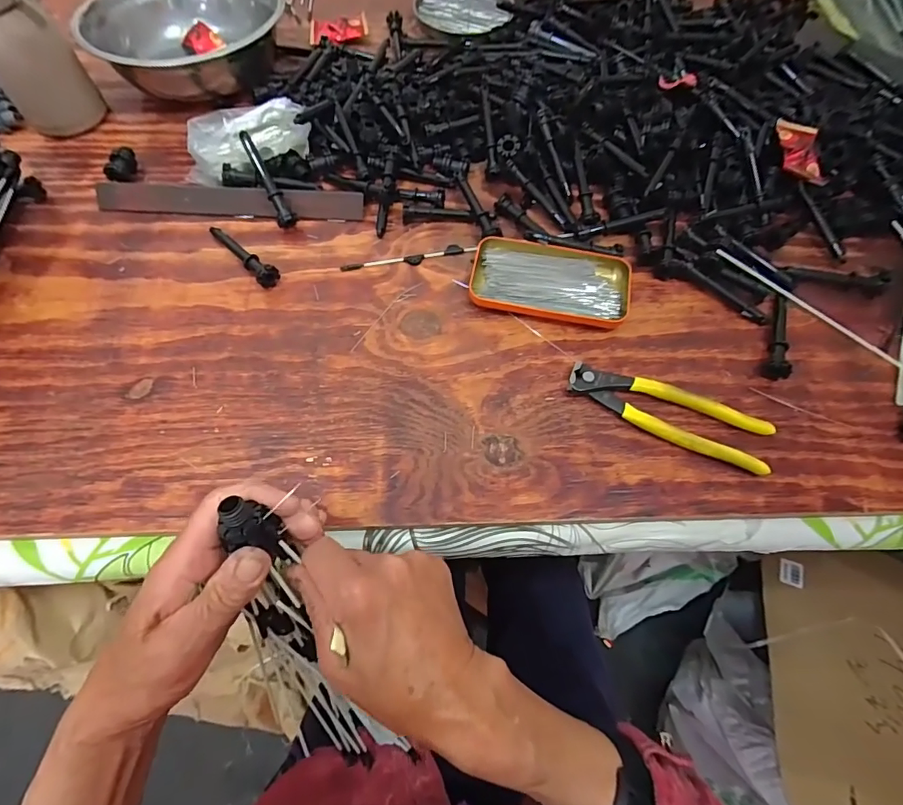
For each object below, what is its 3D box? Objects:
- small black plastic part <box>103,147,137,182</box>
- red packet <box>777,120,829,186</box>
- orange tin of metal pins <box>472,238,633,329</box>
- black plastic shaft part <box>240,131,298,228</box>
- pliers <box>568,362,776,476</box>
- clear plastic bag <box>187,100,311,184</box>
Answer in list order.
[{"bbox_3d":[-0.337,-0.244,0.483,0.017,0.017,0.041,11,65,4],"label":"small black plastic part"},{"bbox_3d":[0.353,-0.254,0.474,0.036,0.011,0.076,2,64,-1],"label":"red packet"},{"bbox_3d":[0.091,-0.113,0.436,0.142,0.014,0.076,11,65,3],"label":"orange tin of metal pins"},{"bbox_3d":[-0.178,-0.215,0.456,0.017,0.015,0.093,-27,95,-12],"label":"black plastic shaft part"},{"bbox_3d":[0.175,0.008,0.382,0.162,0.019,0.043,22,66,9],"label":"pliers"},{"bbox_3d":[-0.210,-0.265,0.484,0.129,0.040,0.074,-10,65,-6],"label":"clear plastic bag"}]

